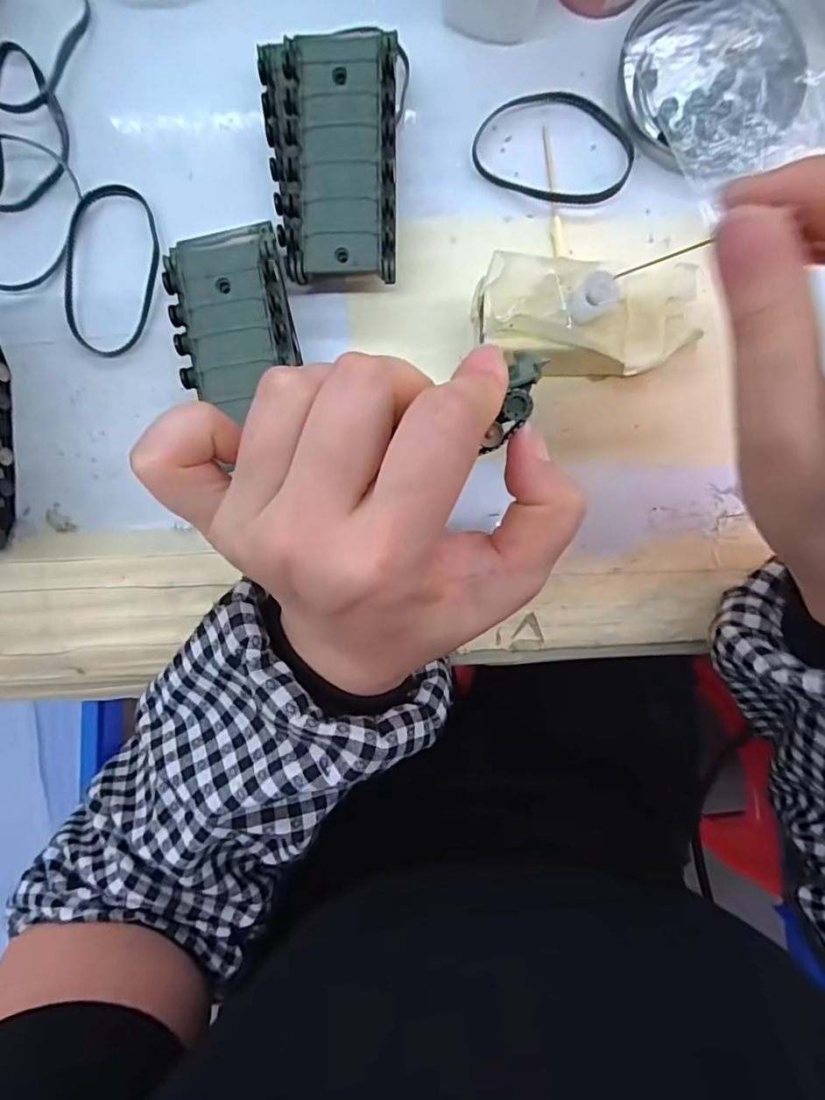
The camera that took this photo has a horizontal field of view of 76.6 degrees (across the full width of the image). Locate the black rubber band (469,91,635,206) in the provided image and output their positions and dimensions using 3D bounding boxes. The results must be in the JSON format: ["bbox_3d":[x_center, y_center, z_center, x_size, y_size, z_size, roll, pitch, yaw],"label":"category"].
[{"bbox_3d":[0.064,-0.180,0.232,0.070,0.004,0.049,20,90,0],"label":"black rubber band"}]

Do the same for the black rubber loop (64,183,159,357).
[{"bbox_3d":[-0.133,-0.123,0.230,0.040,0.004,0.073,4,89,0],"label":"black rubber loop"}]

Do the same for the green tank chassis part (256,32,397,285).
[{"bbox_3d":[-0.033,-0.157,0.218,0.052,0.032,0.087,-1,89,0],"label":"green tank chassis part"}]

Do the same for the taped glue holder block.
[{"bbox_3d":[0.066,-0.090,0.197,0.083,0.026,0.041,3,89,0],"label":"taped glue holder block"}]

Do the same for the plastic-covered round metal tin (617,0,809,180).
[{"bbox_3d":[0.130,-0.206,0.228,0.073,0.009,0.084,-22,89,0],"label":"plastic-covered round metal tin"}]

